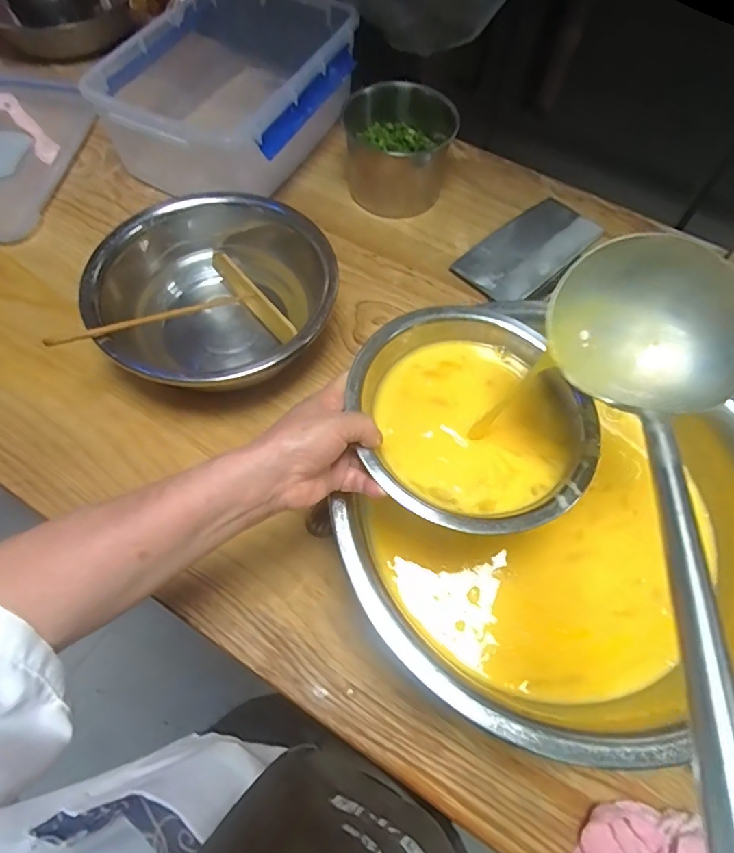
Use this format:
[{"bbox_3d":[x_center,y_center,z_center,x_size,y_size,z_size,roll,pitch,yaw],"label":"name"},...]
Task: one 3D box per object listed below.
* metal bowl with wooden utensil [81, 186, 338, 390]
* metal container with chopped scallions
[{"bbox_3d":[-0.174,-0.142,0.602,0.255,0.102,0.263,1,62,-3],"label":"metal bowl with wooden utensil"},{"bbox_3d":[0.043,-0.385,0.720,0.153,0.128,0.130,3,62,-2],"label":"metal container with chopped scallions"}]

